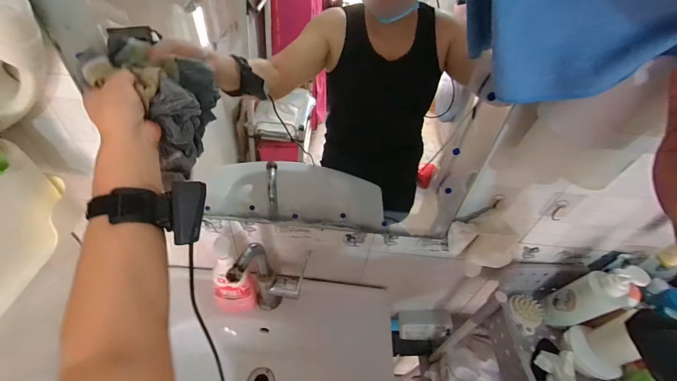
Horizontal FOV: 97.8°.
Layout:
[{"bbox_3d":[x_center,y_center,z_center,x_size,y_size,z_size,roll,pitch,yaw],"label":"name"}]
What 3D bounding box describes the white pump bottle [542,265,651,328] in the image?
[{"bbox_3d":[0.492,0.203,0.569,0.060,0.208,0.074,-14,48,-20],"label":"white pump bottle"}]

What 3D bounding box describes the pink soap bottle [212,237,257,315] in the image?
[{"bbox_3d":[-0.233,0.171,0.614,0.076,0.192,0.100,-24,52,-28],"label":"pink soap bottle"}]

